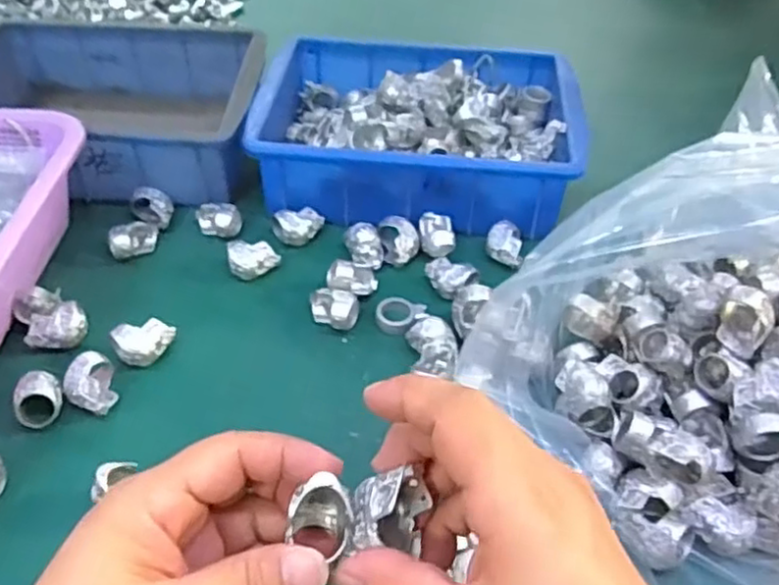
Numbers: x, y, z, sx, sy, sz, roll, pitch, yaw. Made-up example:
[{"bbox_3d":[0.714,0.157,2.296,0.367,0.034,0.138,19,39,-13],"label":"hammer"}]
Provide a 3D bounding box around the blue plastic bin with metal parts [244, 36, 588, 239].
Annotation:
[{"bbox_3d":[0.021,-0.126,0.550,0.237,0.092,0.174,7,46,3],"label":"blue plastic bin with metal parts"}]

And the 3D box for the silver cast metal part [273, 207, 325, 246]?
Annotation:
[{"bbox_3d":[-0.069,-0.051,0.507,0.030,0.023,0.029,2,46,-2],"label":"silver cast metal part"}]

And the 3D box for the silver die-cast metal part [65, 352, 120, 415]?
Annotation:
[{"bbox_3d":[-0.174,0.055,0.397,0.026,0.026,0.032,-21,51,-22],"label":"silver die-cast metal part"}]

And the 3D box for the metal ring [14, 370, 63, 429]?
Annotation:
[{"bbox_3d":[-0.201,0.062,0.388,0.025,0.024,0.025,2,46,-2],"label":"metal ring"}]

